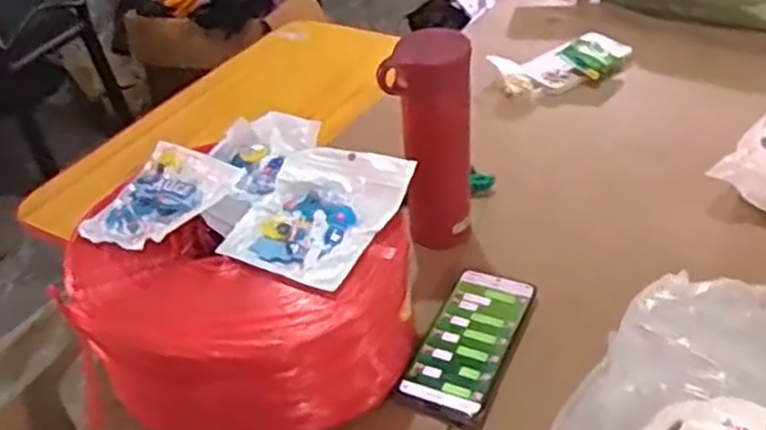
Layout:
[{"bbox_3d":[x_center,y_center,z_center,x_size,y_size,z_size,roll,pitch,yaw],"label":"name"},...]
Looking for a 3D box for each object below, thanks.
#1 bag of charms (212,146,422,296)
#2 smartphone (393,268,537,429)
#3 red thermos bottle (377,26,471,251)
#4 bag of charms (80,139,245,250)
[{"bbox_3d":[-0.054,-0.005,0.627,0.116,0.027,0.134,15,44,26],"label":"bag of charms"},{"bbox_3d":[0.079,0.111,0.672,0.077,0.009,0.170,13,43,24],"label":"smartphone"},{"bbox_3d":[0.045,-0.059,0.716,0.078,0.216,0.058,-4,39,4],"label":"red thermos bottle"},{"bbox_3d":[-0.191,-0.014,0.642,0.096,0.030,0.108,21,46,31],"label":"bag of charms"}]

